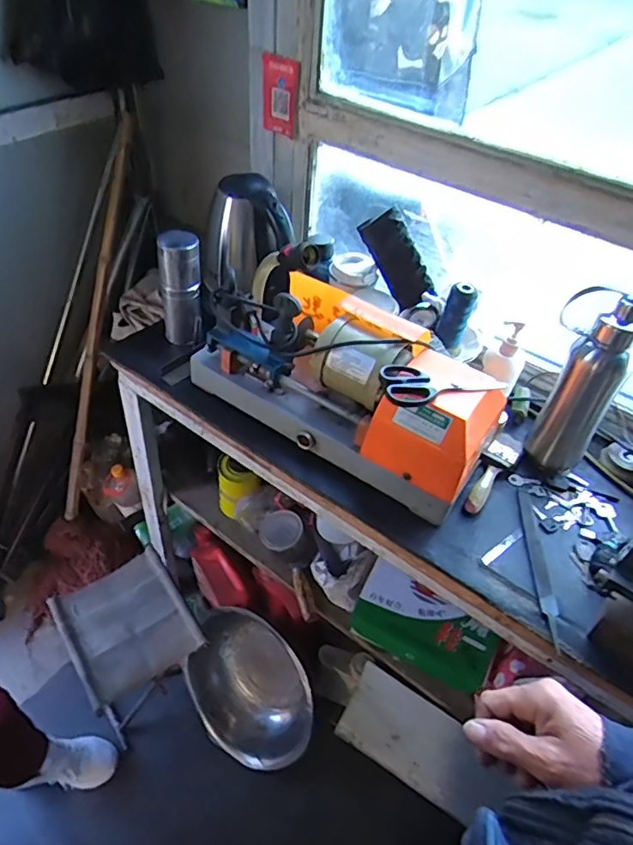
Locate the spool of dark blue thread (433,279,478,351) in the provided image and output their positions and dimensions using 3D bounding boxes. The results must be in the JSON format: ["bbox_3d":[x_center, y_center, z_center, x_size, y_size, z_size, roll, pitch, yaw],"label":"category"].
[{"bbox_3d":[0.217,-0.166,0.840,0.044,0.106,0.037,19,48,12],"label":"spool of dark blue thread"}]

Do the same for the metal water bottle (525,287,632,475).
[{"bbox_3d":[0.354,-0.053,0.723,0.064,0.288,0.090,-12,50,-16],"label":"metal water bottle"}]

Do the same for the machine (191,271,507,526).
[{"bbox_3d":[0.039,-0.065,0.772,0.428,0.167,0.176,31,52,21],"label":"machine"}]

